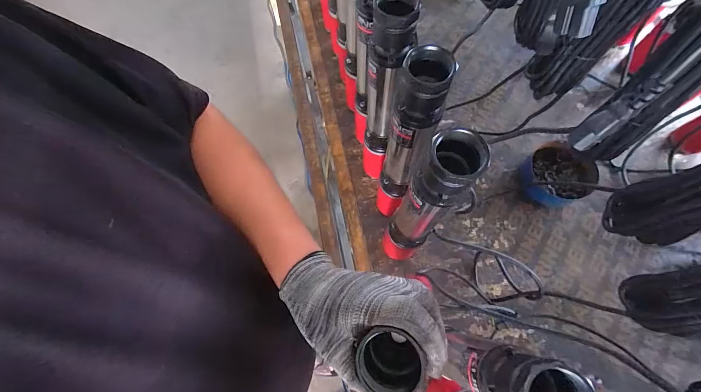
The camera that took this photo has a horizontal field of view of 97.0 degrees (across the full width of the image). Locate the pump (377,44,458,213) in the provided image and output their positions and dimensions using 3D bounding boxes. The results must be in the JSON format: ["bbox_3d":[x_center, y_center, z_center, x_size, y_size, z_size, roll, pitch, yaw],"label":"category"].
[{"bbox_3d":[0.086,-0.072,0.504,0.059,0.381,0.068,13,71,6],"label":"pump"}]

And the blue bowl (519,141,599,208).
[{"bbox_3d":[0.475,-0.047,0.717,0.134,0.073,0.132,-1,70,1],"label":"blue bowl"}]

